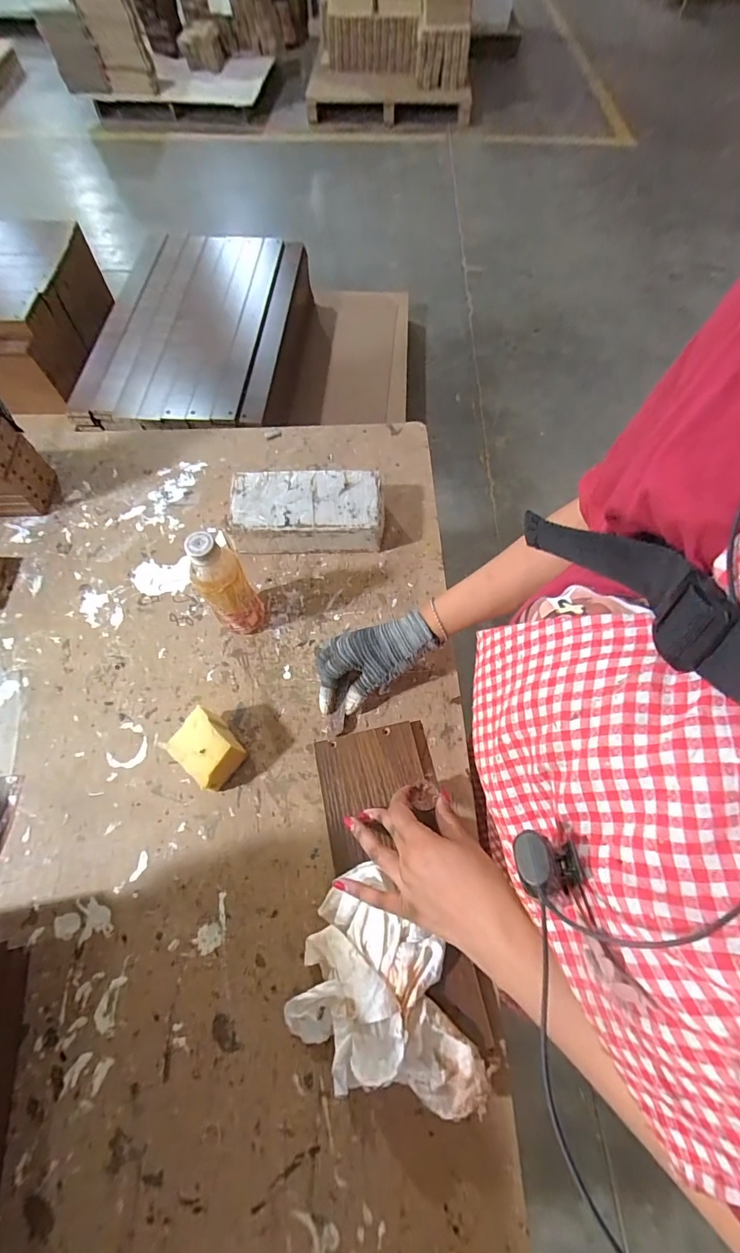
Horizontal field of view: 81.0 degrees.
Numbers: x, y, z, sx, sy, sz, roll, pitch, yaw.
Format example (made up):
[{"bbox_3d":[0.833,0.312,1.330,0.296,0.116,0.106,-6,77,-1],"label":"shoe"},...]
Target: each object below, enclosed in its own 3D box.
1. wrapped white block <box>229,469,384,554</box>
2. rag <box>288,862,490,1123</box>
[{"bbox_3d":[-0.085,-0.157,0.607,0.206,0.067,0.102,-2,66,1],"label":"wrapped white block"},{"bbox_3d":[0.018,0.337,0.385,0.187,0.042,0.144,35,72,16],"label":"rag"}]

